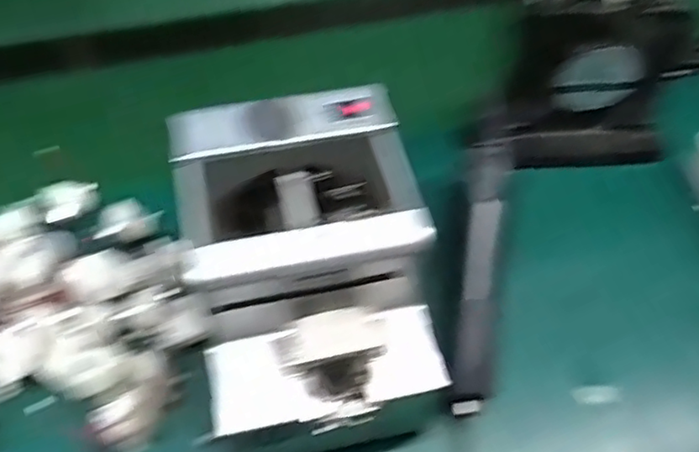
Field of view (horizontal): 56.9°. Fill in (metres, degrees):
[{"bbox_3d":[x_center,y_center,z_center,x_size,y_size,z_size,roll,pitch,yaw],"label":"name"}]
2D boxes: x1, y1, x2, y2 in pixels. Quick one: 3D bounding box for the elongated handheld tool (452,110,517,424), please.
[{"bbox_3d":[0.093,0.016,0.444,0.026,0.023,0.217,8,73,3],"label":"elongated handheld tool"}]

